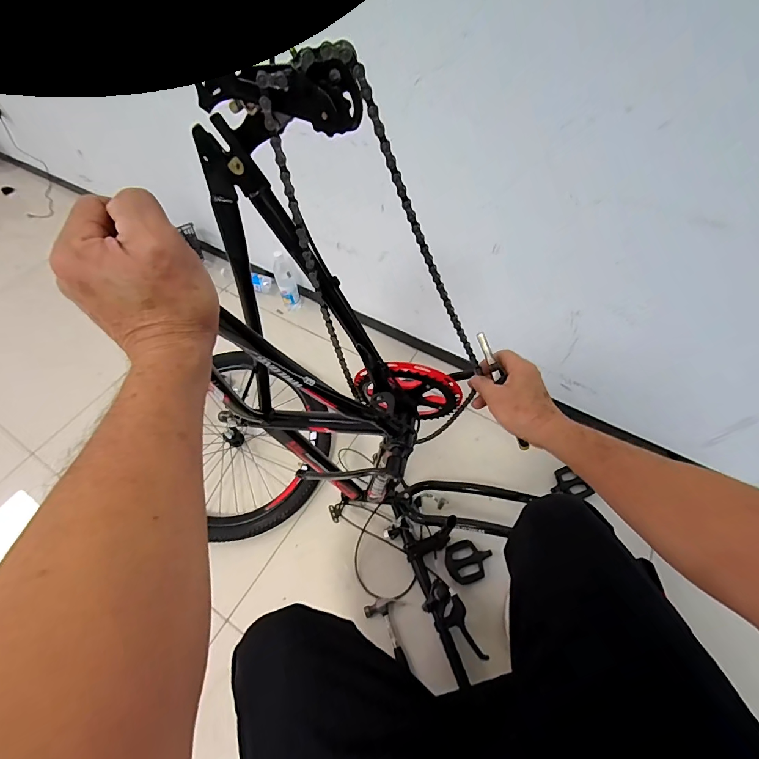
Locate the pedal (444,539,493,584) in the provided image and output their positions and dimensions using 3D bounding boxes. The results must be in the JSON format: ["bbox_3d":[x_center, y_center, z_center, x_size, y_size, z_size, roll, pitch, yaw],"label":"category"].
[{"bbox_3d":[0.222,0.453,0.957,0.113,0.026,0.094,-18,58,-10],"label":"pedal"}]

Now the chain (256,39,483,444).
[{"bbox_3d":[0.023,-0.051,0.484,0.183,0.603,0.031,-6,55,16],"label":"chain"}]

